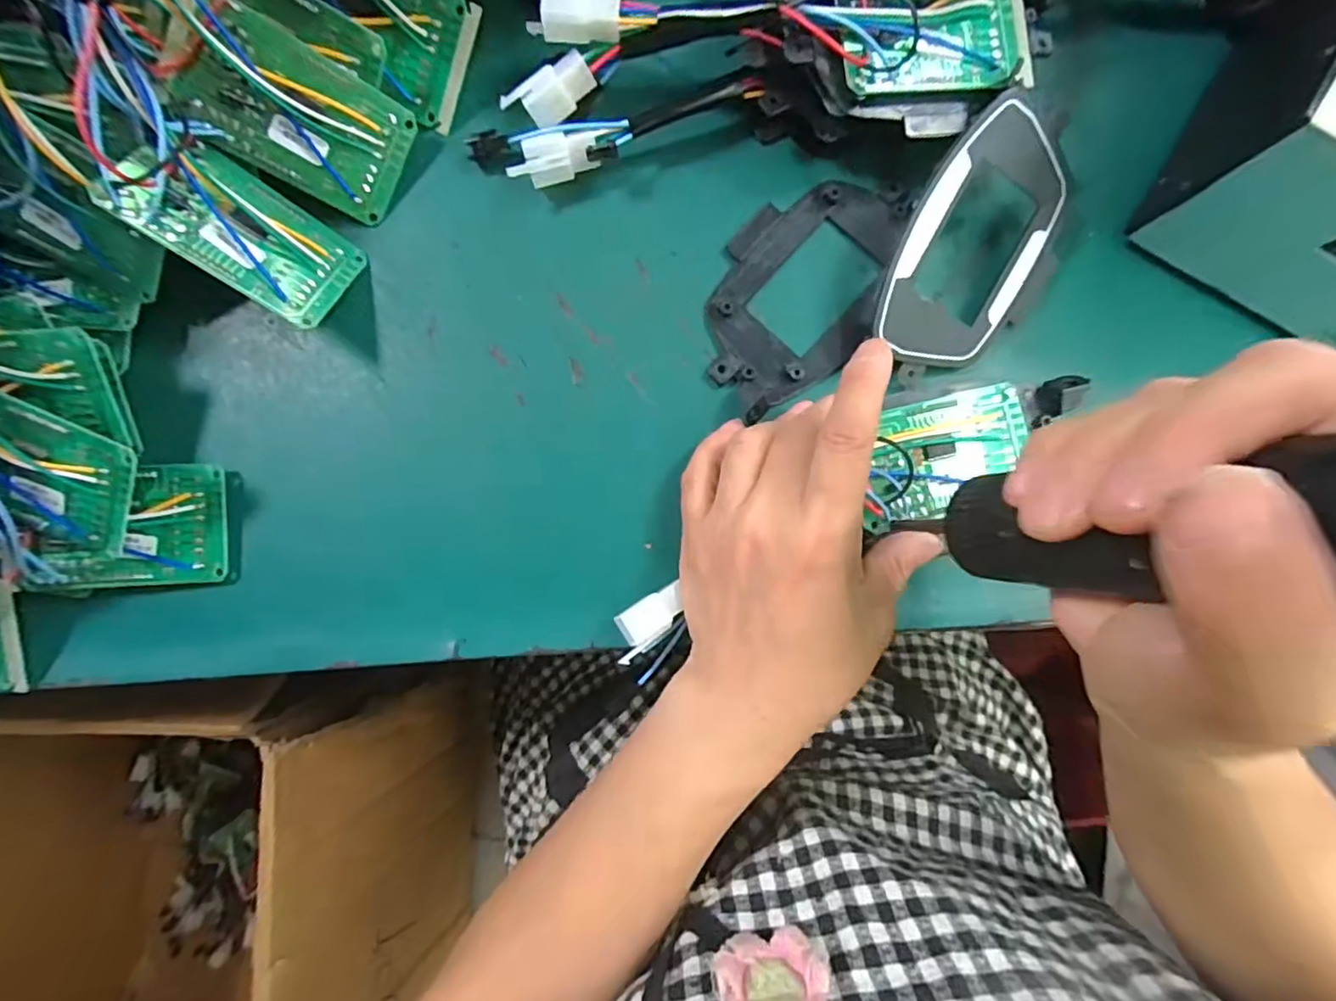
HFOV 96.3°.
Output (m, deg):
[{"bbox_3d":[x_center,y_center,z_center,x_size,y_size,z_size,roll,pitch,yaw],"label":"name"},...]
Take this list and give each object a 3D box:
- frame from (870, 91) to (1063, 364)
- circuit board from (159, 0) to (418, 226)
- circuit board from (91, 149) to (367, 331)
[{"bbox_3d":[0.122,-0.104,0.240,0.060,0.006,0.100,25,100,-20],"label":"frame"},{"bbox_3d":[-0.144,-0.150,0.232,0.077,0.011,0.050,21,102,-34],"label":"circuit board"},{"bbox_3d":[-0.161,-0.102,0.228,0.073,0.005,0.047,34,56,-30],"label":"circuit board"}]

